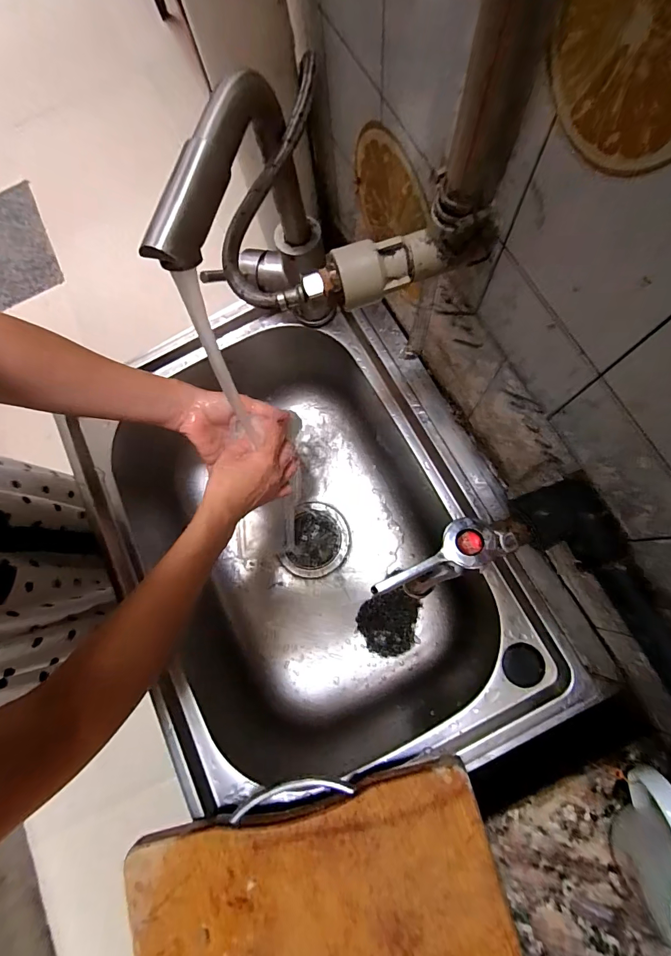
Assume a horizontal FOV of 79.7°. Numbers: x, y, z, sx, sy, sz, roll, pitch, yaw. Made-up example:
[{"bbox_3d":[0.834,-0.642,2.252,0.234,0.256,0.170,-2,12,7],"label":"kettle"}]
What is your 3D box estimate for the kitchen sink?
[{"bbox_3d":[-0.038,0.068,0.503,0.399,0.205,0.539,-28,77,-1],"label":"kitchen sink"}]

